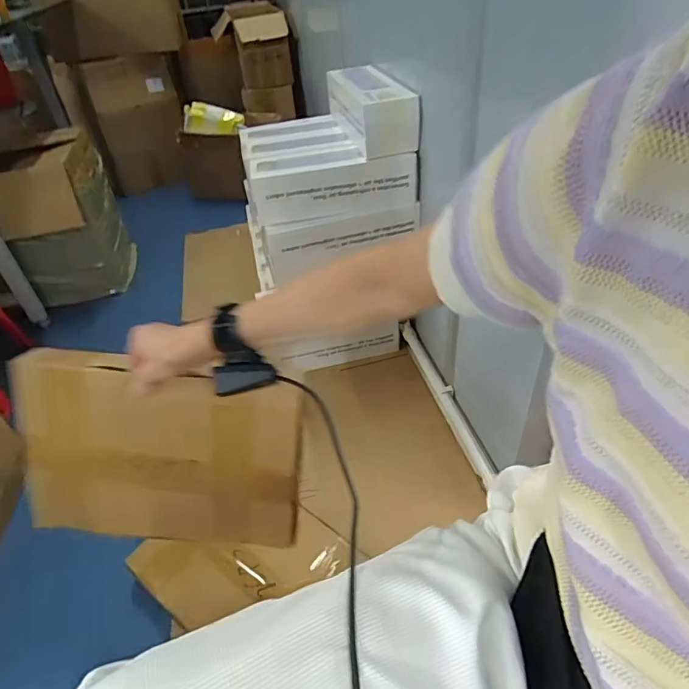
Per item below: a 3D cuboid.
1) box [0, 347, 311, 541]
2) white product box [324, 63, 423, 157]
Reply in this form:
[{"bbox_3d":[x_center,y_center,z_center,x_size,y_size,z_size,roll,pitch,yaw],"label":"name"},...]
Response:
[{"bbox_3d":[-0.243,0.143,0.631,0.354,0.238,0.050,4,13,-8],"label":"box"},{"bbox_3d":[0.051,-0.501,1.026,0.110,0.110,0.306,-15,40,-10],"label":"white product box"}]

